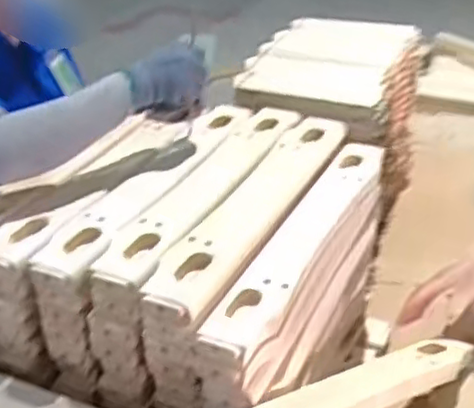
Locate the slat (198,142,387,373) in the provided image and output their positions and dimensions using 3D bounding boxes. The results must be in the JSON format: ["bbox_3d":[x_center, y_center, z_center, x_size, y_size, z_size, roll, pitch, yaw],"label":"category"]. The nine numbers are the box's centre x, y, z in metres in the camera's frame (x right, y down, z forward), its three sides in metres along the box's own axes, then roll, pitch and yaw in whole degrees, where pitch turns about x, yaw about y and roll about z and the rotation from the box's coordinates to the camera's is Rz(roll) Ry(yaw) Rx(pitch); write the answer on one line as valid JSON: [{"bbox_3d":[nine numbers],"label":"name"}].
[{"bbox_3d":[0.091,0.040,0.891,0.071,0.036,0.471,22,39,19],"label":"slat"}]

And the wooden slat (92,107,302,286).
[{"bbox_3d":[-0.030,-0.033,0.930,0.083,0.015,0.464,12,34,25],"label":"wooden slat"}]

